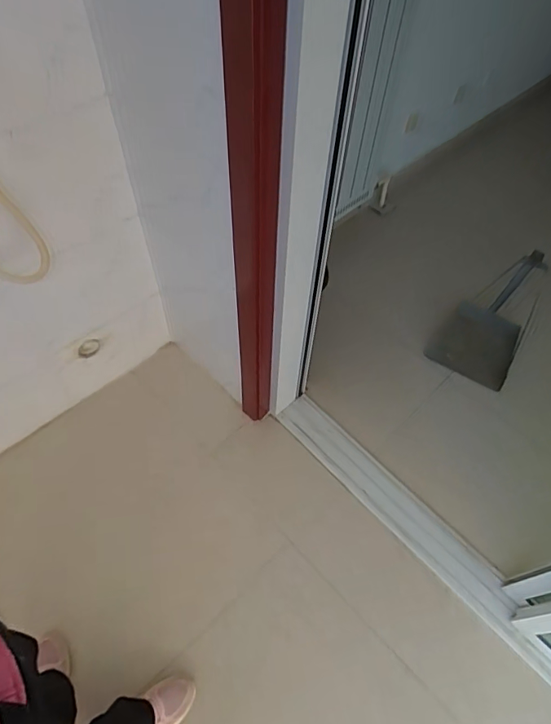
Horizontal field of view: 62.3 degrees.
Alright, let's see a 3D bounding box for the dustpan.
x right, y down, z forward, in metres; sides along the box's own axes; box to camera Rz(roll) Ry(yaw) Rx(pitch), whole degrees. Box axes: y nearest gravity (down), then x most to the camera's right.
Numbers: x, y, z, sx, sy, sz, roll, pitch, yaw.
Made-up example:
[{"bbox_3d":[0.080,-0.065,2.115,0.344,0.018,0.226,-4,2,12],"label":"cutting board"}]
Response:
[{"bbox_3d":[0.726,-0.162,1.512,0.287,0.497,0.263,34,62,18],"label":"dustpan"}]

